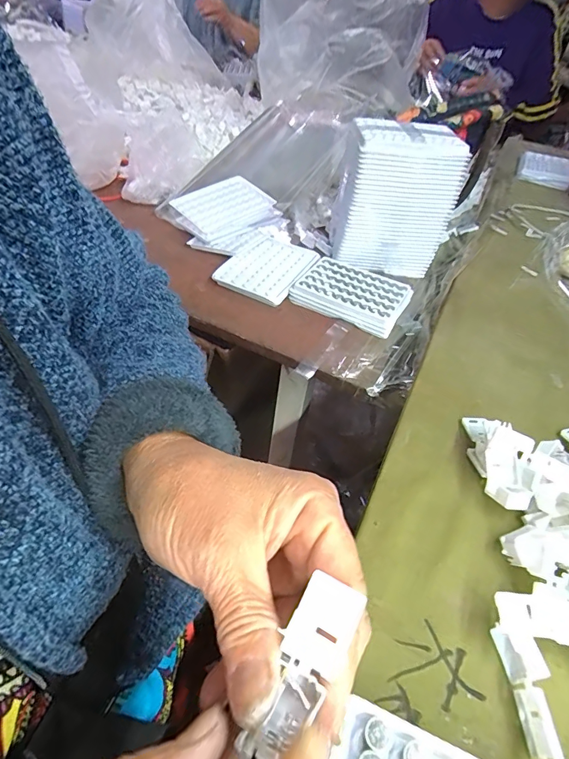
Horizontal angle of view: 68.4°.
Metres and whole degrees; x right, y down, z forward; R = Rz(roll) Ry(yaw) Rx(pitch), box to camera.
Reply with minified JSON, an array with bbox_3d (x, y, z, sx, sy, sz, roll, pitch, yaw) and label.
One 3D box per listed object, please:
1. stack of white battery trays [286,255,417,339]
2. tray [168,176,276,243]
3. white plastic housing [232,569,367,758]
[{"bbox_3d":[0.083,-0.105,0.509,0.126,0.027,0.084,26,49,18],"label":"stack of white battery trays"},{"bbox_3d":[-0.085,-0.249,0.610,0.134,0.011,0.105,-31,68,-25],"label":"tray"},{"bbox_3d":[0.005,0.095,0.137,0.018,0.015,0.055,24,79,23],"label":"white plastic housing"}]

